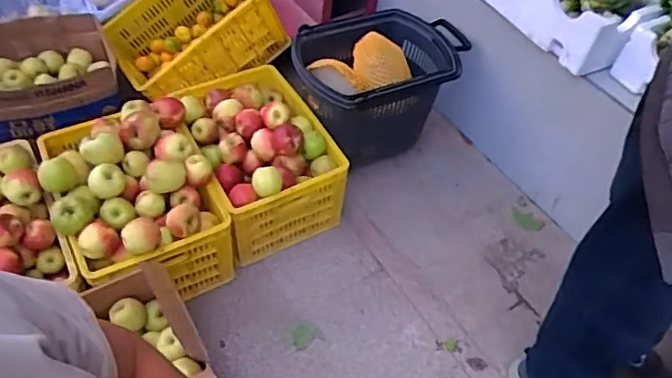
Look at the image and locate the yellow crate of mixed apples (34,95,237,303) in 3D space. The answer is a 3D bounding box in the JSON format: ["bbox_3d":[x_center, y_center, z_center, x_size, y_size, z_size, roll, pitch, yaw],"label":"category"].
[{"bbox_3d":[-0.544,0.031,1.528,0.394,0.303,0.523,-19,55,-21],"label":"yellow crate of mixed apples"}]

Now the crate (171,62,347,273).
[{"bbox_3d":[-0.243,-0.101,1.740,0.366,0.339,0.551,-18,55,-20],"label":"crate"}]

